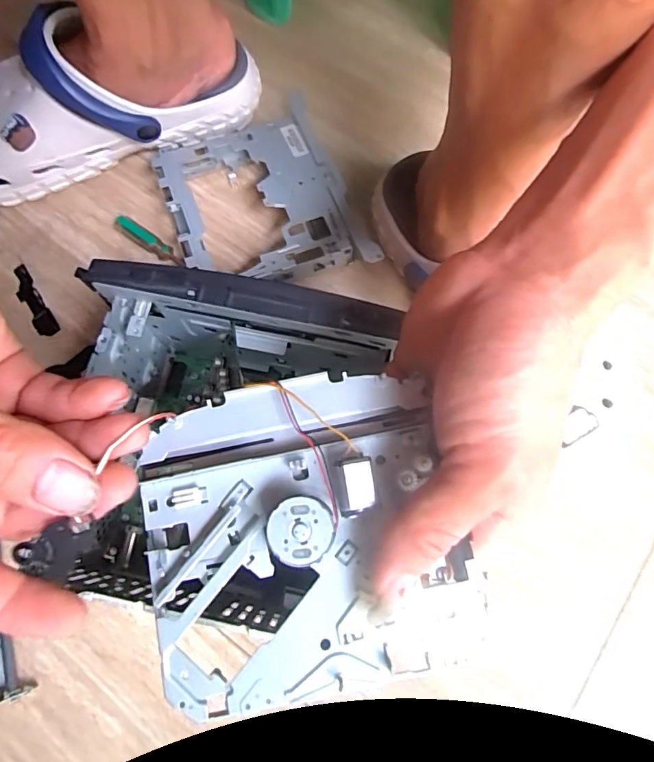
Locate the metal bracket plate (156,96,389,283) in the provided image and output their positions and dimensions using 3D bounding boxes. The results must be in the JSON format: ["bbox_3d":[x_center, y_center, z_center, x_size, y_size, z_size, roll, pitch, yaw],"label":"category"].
[{"bbox_3d":[-0.056,-0.146,0.412,0.144,0.035,0.174,-22,73,-7],"label":"metal bracket plate"}]

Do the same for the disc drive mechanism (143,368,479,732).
[{"bbox_3d":[-0.010,0.057,0.190,0.119,0.025,0.116,-13,72,-7],"label":"disc drive mechanism"}]

